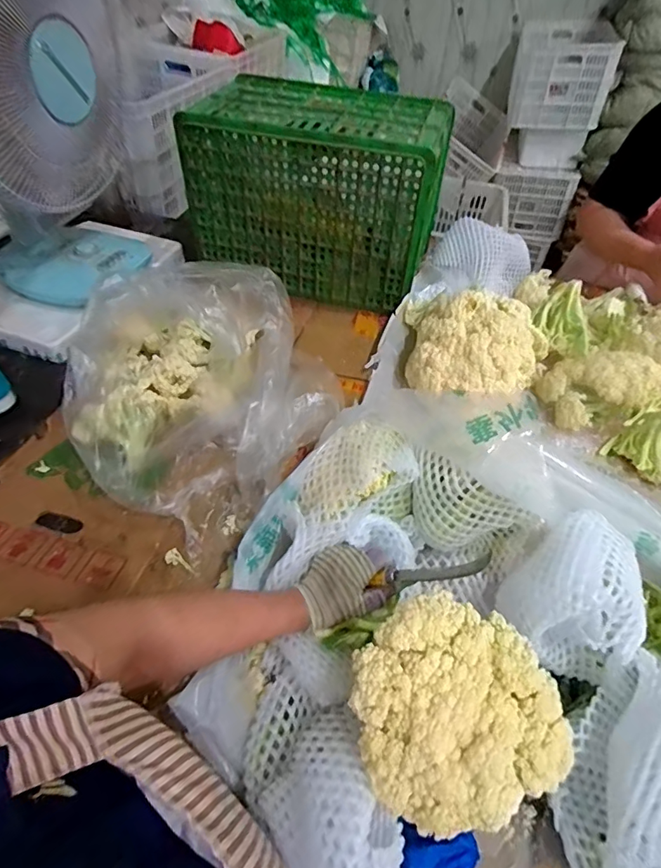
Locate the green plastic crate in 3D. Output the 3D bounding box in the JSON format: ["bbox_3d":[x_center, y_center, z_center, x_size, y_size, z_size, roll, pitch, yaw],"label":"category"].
[{"bbox_3d":[-0.020,-0.525,1.012,0.483,0.311,0.296,15,49,10],"label":"green plastic crate"}]

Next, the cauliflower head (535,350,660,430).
[{"bbox_3d":[0.465,-0.088,0.806,0.169,0.101,0.150,-8,49,-11],"label":"cauliflower head"}]

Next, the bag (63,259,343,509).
[{"bbox_3d":[-0.200,-0.085,0.700,0.378,0.168,0.386,-30,57,-28],"label":"bag"}]

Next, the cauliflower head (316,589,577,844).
[{"bbox_3d":[0.111,0.243,0.430,0.185,0.117,0.181,-4,48,-8],"label":"cauliflower head"}]

